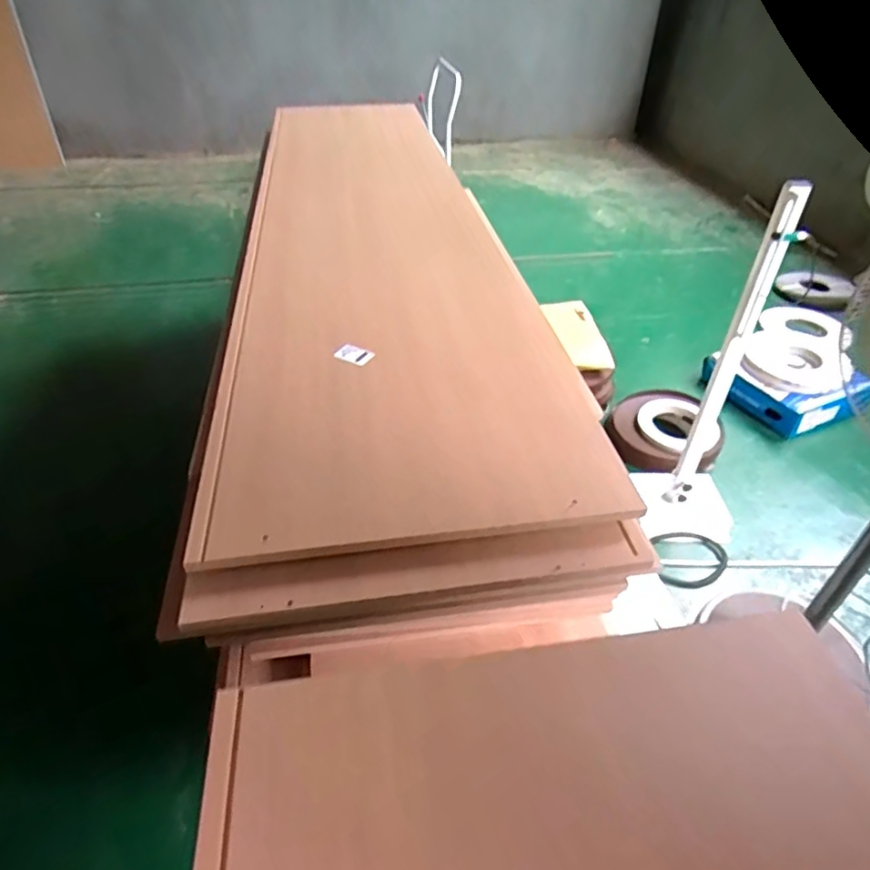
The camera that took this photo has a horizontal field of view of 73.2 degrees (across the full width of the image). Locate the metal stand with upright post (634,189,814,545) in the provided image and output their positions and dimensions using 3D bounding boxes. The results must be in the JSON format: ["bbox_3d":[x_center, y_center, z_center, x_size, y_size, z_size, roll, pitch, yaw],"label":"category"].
[{"bbox_3d":[0.832,-0.123,1.692,0.280,1.067,0.188,6,39,8],"label":"metal stand with upright post"}]

